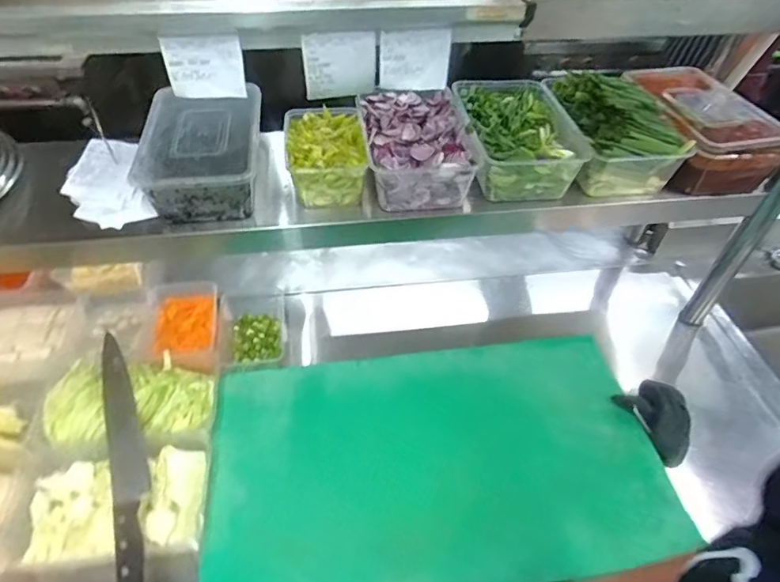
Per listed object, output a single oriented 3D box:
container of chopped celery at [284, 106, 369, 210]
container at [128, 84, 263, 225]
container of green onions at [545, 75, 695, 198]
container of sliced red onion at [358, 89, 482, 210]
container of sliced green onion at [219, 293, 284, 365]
[{"bbox_3d":[-0.098,-0.202,0.769,0.108,0.075,0.159,-6,47,-8],"label":"container of chopped celery"},{"bbox_3d":[-0.266,-0.195,0.739,0.153,0.083,0.208,-4,46,-7],"label":"container"},{"bbox_3d":[0.360,-0.262,0.833,0.176,0.110,0.227,-1,46,-4],"label":"container of green onions"},{"bbox_3d":[0.038,-0.226,0.796,0.163,0.074,0.233,-3,46,-6],"label":"container of sliced red onion"},{"bbox_3d":[-0.257,0.074,0.941,0.116,0.066,0.171,-4,46,-7],"label":"container of sliced green onion"}]

